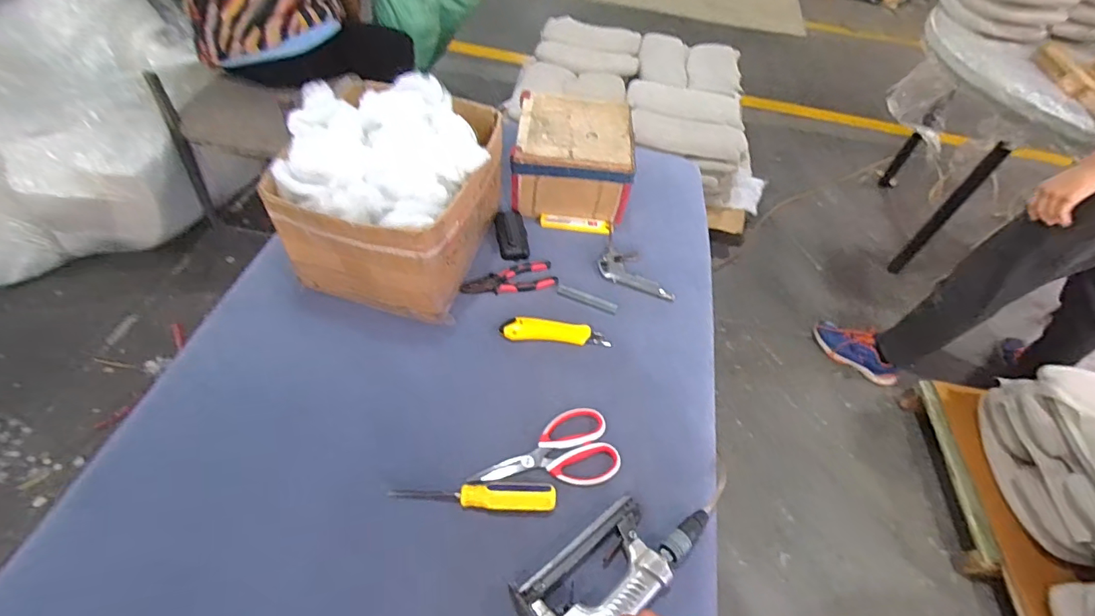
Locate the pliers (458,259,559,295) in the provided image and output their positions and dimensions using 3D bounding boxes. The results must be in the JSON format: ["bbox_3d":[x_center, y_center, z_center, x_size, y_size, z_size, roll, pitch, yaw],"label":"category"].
[{"bbox_3d":[-0.064,-0.047,0.818,0.156,0.011,0.059,-13,55,-15],"label":"pliers"}]

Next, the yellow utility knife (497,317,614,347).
[{"bbox_3d":[0.012,0.038,0.768,0.165,0.015,0.037,3,52,-3],"label":"yellow utility knife"}]

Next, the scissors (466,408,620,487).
[{"bbox_3d":[-0.004,0.197,0.648,0.188,0.017,0.102,-12,54,-15],"label":"scissors"}]

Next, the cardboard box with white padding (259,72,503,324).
[{"bbox_3d":[-0.233,-0.177,0.757,0.270,0.232,0.290,15,52,6],"label":"cardboard box with white padding"}]

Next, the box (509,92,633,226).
[{"bbox_3d":[0.044,-0.280,0.935,0.212,0.125,0.216,3,52,-3],"label":"box"}]

